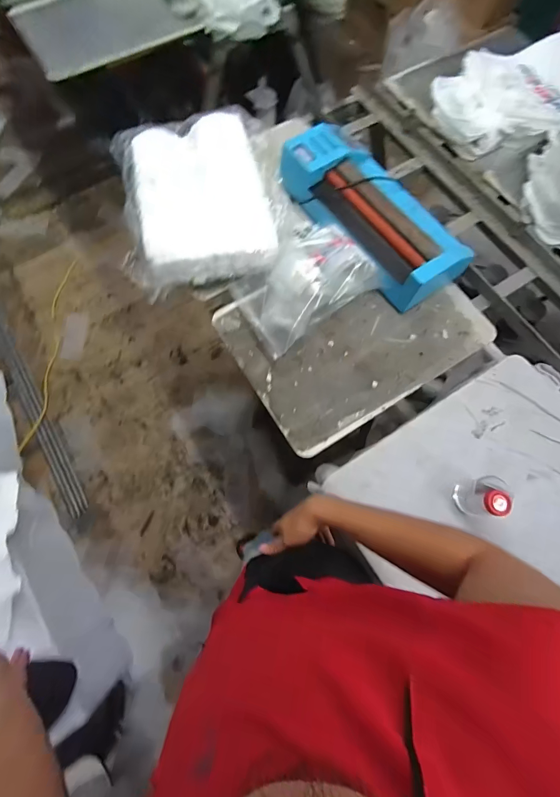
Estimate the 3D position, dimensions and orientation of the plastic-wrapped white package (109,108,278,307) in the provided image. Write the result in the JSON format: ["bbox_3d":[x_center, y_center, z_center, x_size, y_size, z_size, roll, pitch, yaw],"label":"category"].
[{"bbox_3d":[-0.216,-0.498,0.885,0.343,0.096,0.446,-13,73,-5],"label":"plastic-wrapped white package"}]

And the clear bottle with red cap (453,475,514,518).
[{"bbox_3d":[0.381,0.180,0.678,0.060,0.097,0.077,11,72,4],"label":"clear bottle with red cap"}]

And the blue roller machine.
[{"bbox_3d":[0.228,-0.451,0.880,0.232,0.121,0.483,-37,76,-11],"label":"blue roller machine"}]

